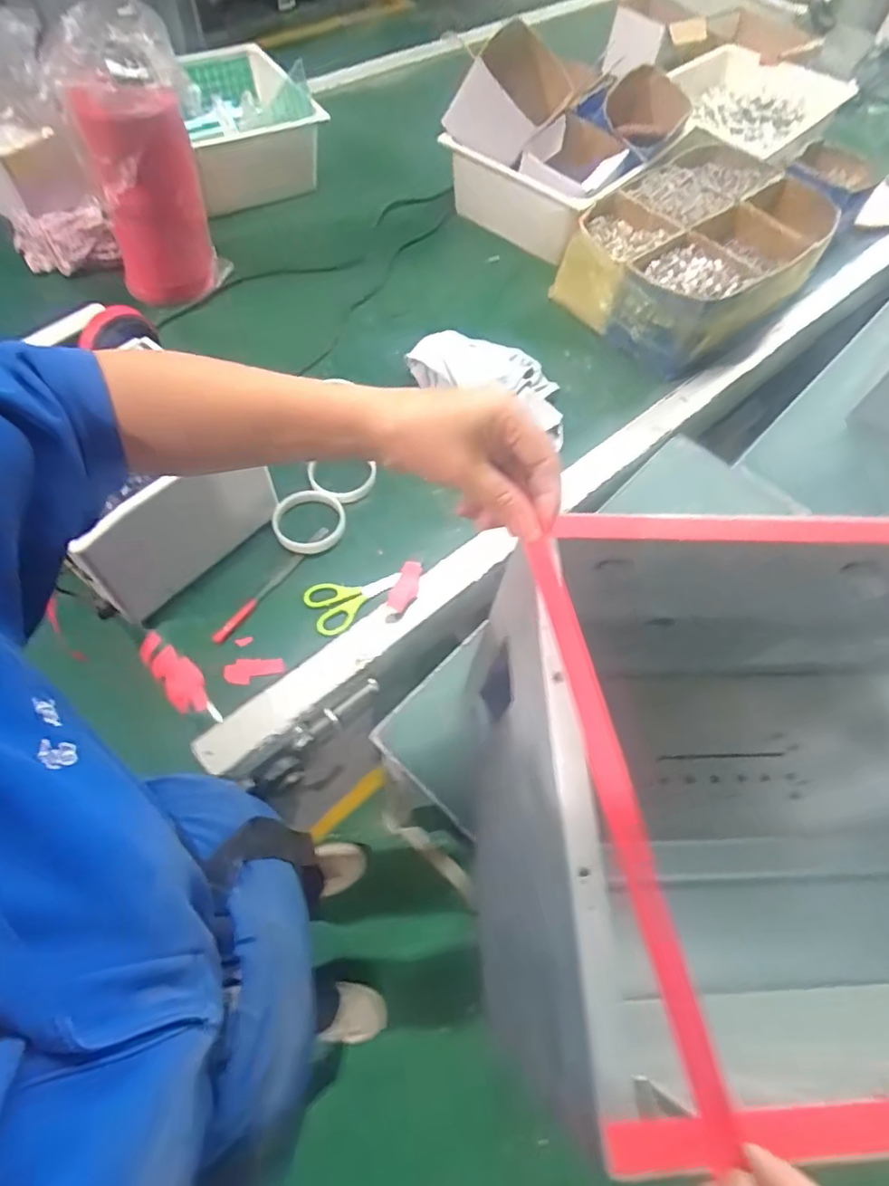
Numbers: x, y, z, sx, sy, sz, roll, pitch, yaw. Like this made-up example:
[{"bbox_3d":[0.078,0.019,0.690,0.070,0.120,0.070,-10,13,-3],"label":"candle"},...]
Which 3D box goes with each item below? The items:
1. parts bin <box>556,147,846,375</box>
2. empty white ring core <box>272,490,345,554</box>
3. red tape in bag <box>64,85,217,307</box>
[{"bbox_3d":[0.398,-0.534,0.914,0.287,0.103,0.409,41,67,16],"label":"parts bin"},{"bbox_3d":[-0.162,-0.089,0.703,0.076,0.020,0.089,19,63,6],"label":"empty white ring core"},{"bbox_3d":[-0.399,-0.528,0.802,0.139,0.260,0.111,-25,67,-16],"label":"red tape in bag"}]

